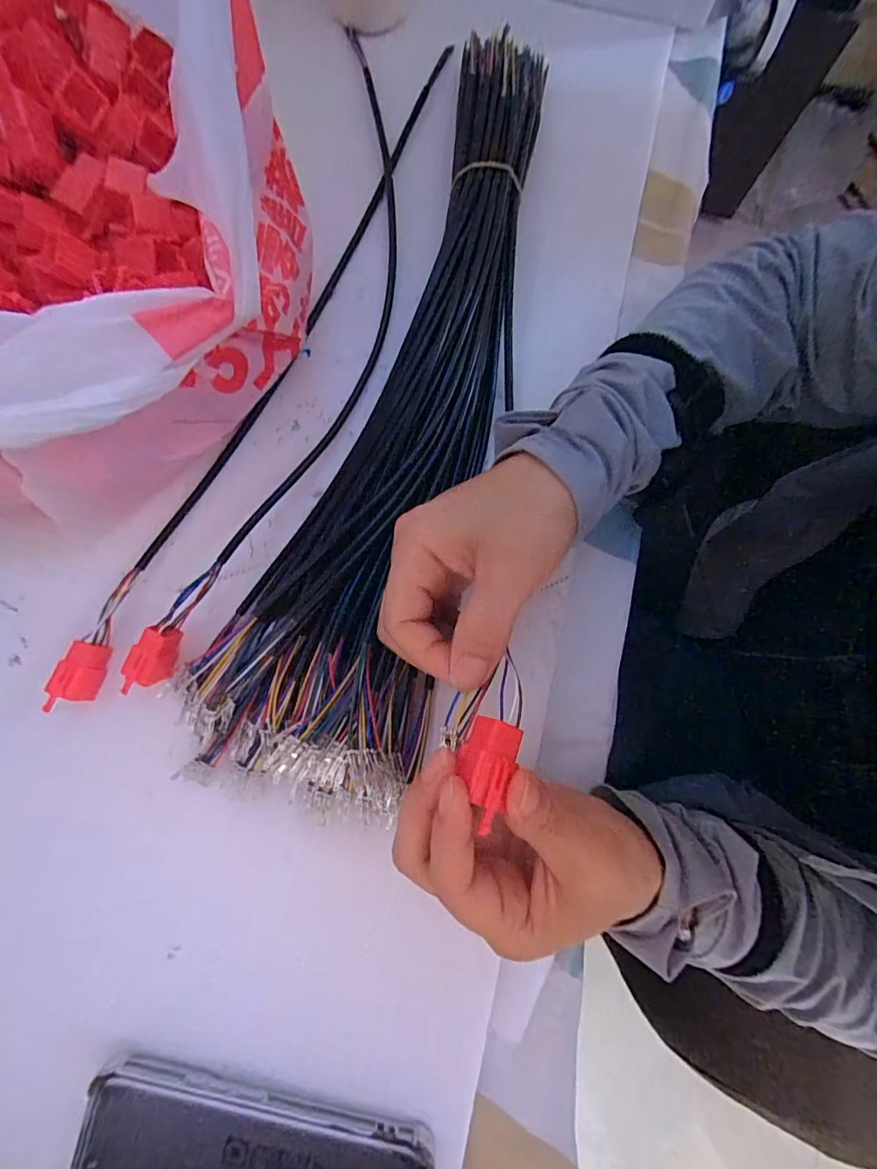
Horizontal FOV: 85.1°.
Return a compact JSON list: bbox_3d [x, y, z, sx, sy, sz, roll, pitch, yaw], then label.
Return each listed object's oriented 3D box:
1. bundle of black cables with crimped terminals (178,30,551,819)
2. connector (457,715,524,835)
[{"bbox_3d":[-0.020,-0.132,0.289,0.127,0.037,0.493,15,81,2],"label":"bundle of black cables with crimped terminals"},{"bbox_3d":[0.017,0.066,0.175,0.018,0.018,0.033,23,80,3],"label":"connector"}]

